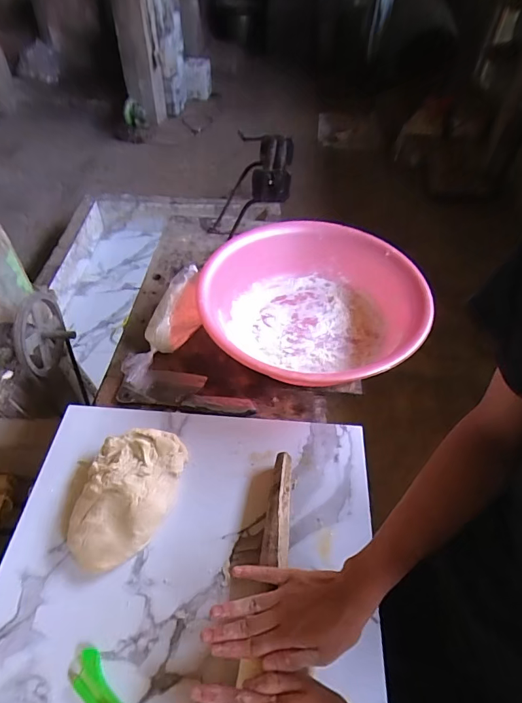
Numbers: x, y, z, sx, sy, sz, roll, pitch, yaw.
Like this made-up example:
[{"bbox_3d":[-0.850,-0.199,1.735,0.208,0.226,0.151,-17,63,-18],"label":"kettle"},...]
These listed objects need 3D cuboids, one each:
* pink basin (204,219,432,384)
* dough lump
[{"bbox_3d":[0.102,-0.089,0.793,0.384,0.118,0.402,1,49,-2],"label":"pink basin"},{"bbox_3d":[-0.190,0.200,0.580,0.127,0.056,0.198,11,49,7],"label":"dough lump"}]

